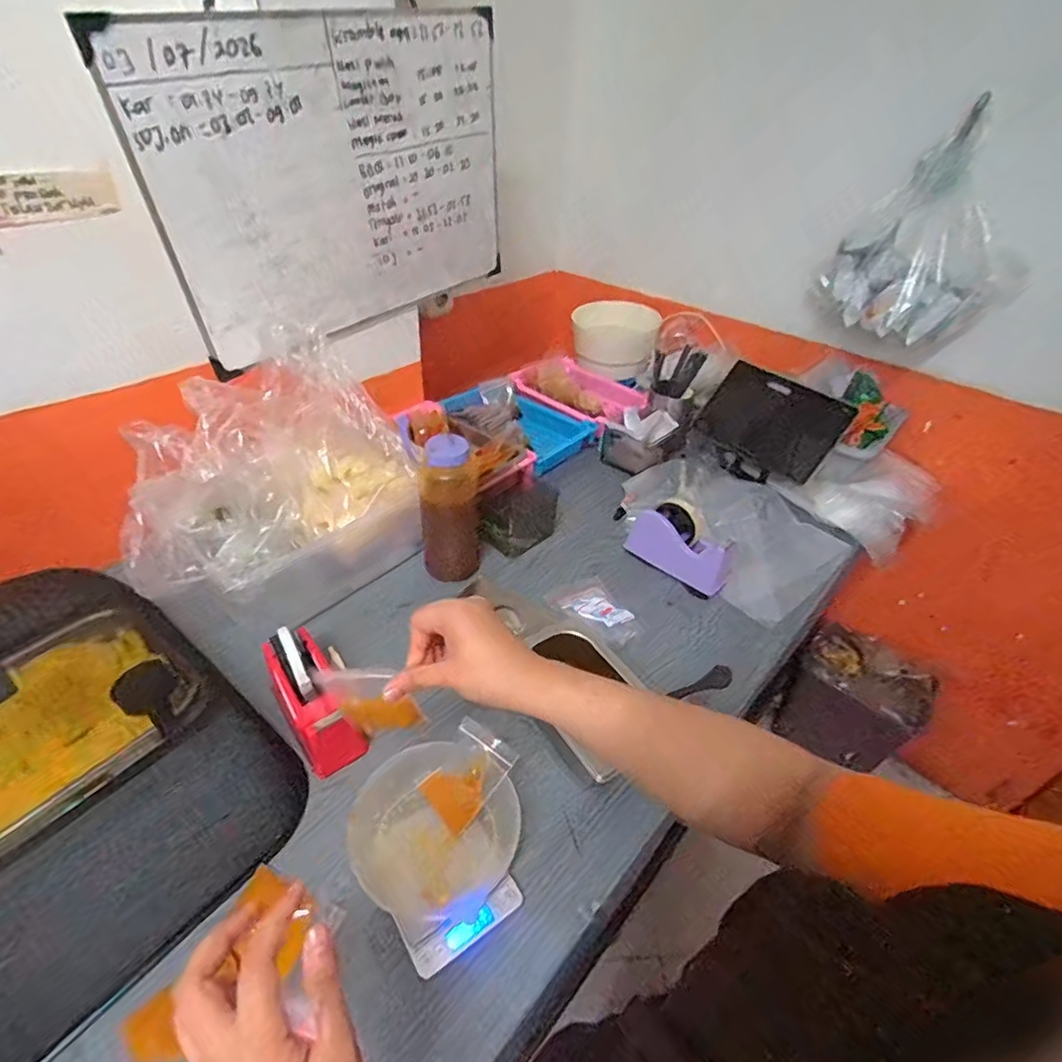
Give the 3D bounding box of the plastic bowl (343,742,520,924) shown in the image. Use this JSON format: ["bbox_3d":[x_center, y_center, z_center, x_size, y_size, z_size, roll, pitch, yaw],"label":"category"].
[{"bbox_3d":[-0.090,0.281,0.528,0.150,0.057,0.132,-18,44,-25],"label":"plastic bowl"}]

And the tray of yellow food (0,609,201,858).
[{"bbox_3d":[-0.511,0.204,0.558,0.194,0.055,0.277,29,46,27],"label":"tray of yellow food"}]

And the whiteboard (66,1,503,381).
[{"bbox_3d":[-0.254,-0.518,0.824,0.020,0.382,0.586,31,51,28],"label":"whiteboard"}]

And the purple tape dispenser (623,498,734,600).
[{"bbox_3d":[0.233,0.015,0.846,0.066,0.097,0.152,-29,50,-34],"label":"purple tape dispenser"}]

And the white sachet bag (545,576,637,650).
[{"bbox_3d":[0.093,0.108,0.772,0.074,0.020,0.123,-24,47,-30],"label":"white sachet bag"}]

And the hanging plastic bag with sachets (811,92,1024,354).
[{"bbox_3d":[0.679,-0.496,0.930,0.138,0.313,0.258,-20,45,-27],"label":"hanging plastic bag with sachets"}]

